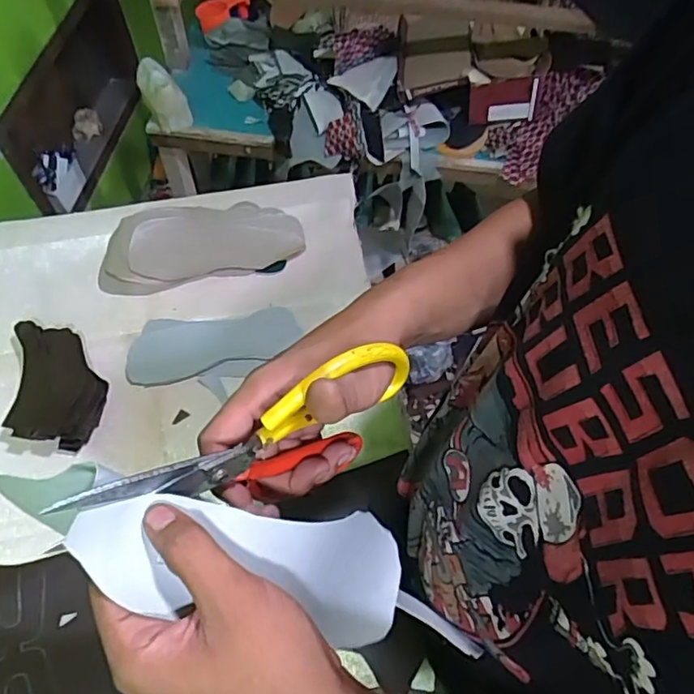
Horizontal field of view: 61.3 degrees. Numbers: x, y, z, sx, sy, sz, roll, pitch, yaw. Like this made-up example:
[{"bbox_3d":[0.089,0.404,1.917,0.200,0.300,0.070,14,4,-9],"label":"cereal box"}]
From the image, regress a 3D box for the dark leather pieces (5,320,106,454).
[{"bbox_3d":[-0.394,0.046,0.800,0.117,0.046,0.184,-6,61,-4],"label":"dark leather pieces"}]

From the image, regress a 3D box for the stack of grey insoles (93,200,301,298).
[{"bbox_3d":[-0.233,-0.170,0.934,0.322,0.045,0.138,-12,62,-7],"label":"stack of grey insoles"}]

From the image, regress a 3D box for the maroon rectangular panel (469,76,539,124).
[{"bbox_3d":[0.317,-0.497,1.184,0.136,0.092,0.020,-9,53,1],"label":"maroon rectangular panel"}]

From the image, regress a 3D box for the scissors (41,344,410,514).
[{"bbox_3d":[-0.049,0.054,0.324,0.205,0.093,0.013,-21,62,-32],"label":"scissors"}]

